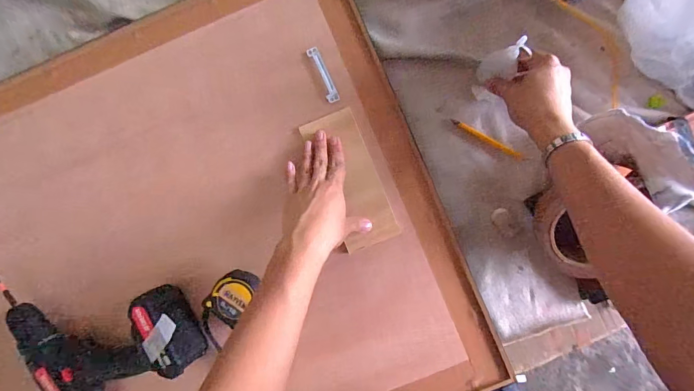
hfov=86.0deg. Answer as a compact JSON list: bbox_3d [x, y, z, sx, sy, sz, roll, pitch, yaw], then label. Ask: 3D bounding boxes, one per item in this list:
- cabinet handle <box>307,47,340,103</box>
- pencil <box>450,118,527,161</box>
[{"bbox_3d":[-0.033,-0.167,0.515,0.016,0.009,0.081,-25,86,4],"label":"cabinet handle"},{"bbox_3d":[0.196,-0.076,0.517,0.112,0.011,0.011,31,89,5],"label":"pencil"}]

